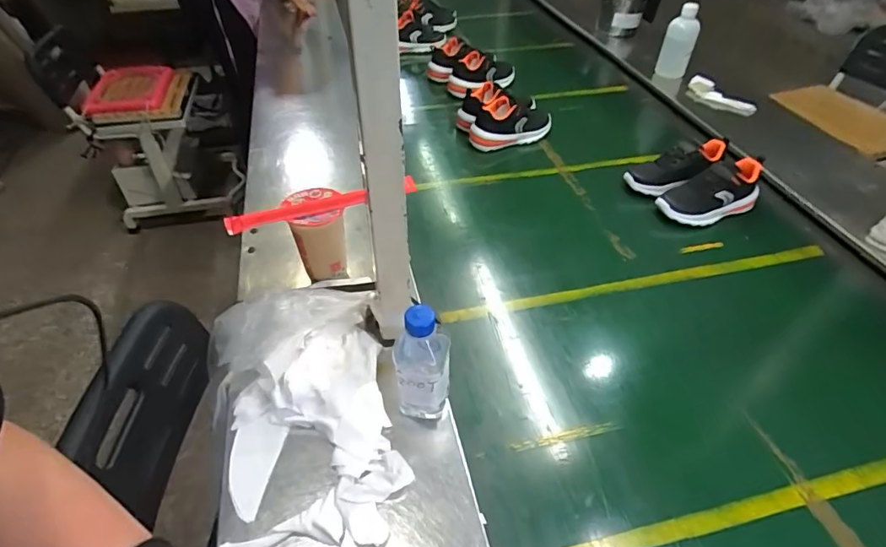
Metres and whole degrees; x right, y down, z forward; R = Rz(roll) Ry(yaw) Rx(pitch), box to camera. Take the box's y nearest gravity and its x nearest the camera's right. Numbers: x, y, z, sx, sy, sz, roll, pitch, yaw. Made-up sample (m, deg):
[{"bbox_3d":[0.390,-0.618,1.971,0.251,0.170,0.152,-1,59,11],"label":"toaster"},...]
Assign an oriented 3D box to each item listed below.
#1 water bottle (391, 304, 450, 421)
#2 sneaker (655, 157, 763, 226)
[{"bbox_3d":[-0.023,0.107,0.571,0.063,0.183,0.065,11,44,5],"label":"water bottle"},{"bbox_3d":[0.499,-0.148,0.916,0.193,0.086,0.078,-21,47,-1],"label":"sneaker"}]

